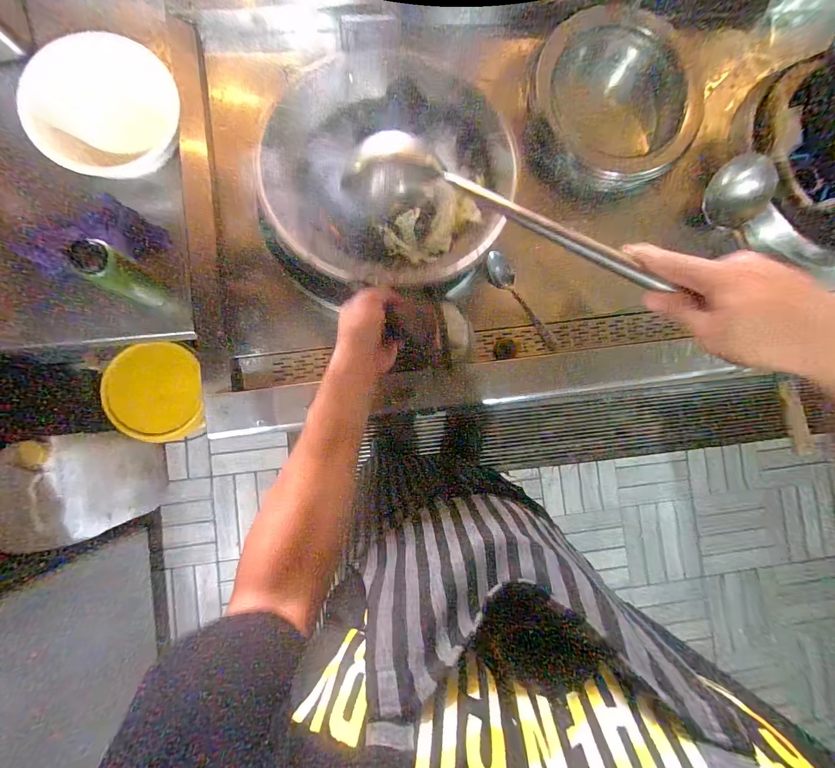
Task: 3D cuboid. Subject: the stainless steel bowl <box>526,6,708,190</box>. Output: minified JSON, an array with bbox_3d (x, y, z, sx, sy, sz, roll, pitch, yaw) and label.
[{"bbox_3d":[0.343,-0.505,0.663,0.283,0.067,0.296,-12,107,9],"label":"stainless steel bowl"}]

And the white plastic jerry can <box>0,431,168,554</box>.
[{"bbox_3d":[-0.934,0.283,1.061,0.205,0.372,0.279,-3,88,-6],"label":"white plastic jerry can"}]

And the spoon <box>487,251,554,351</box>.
[{"bbox_3d":[0.183,-0.146,0.644,0.041,0.026,0.192,-39,92,-6],"label":"spoon"}]

